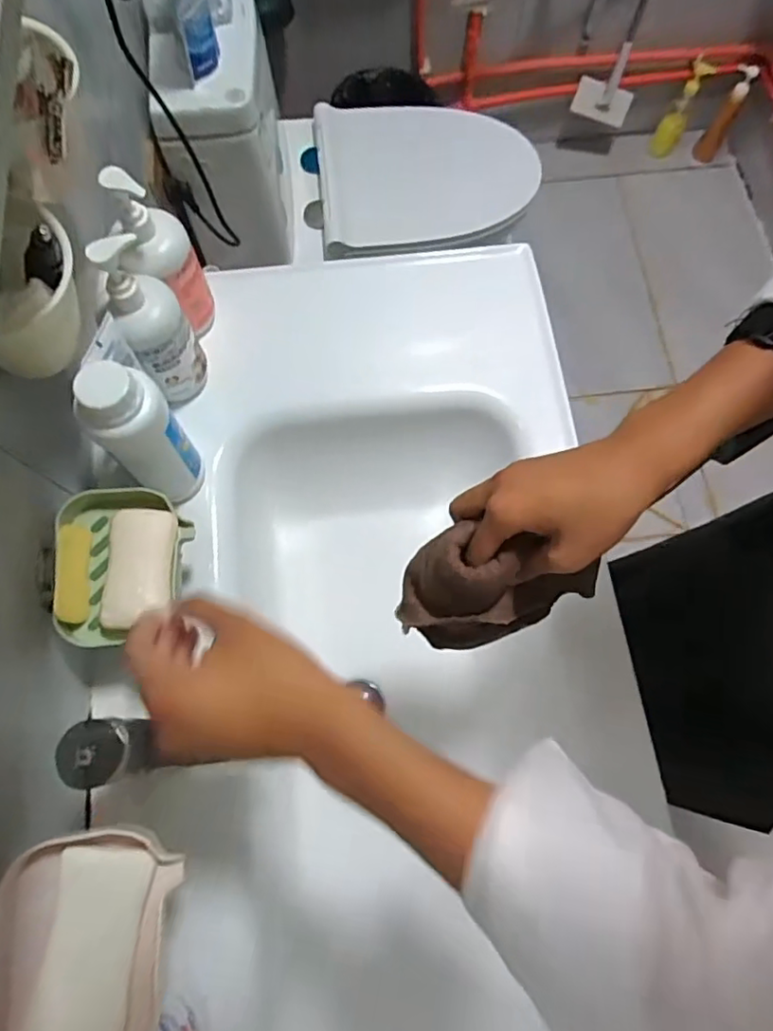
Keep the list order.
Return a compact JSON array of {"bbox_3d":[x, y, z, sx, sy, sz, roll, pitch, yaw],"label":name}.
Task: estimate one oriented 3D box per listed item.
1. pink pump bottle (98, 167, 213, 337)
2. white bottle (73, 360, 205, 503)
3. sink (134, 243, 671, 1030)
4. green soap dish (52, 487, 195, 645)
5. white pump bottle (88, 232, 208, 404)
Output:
[{"bbox_3d":[-0.218,-0.250,0.562,0.061,0.176,0.055,-15,73,-6],"label":"pink pump bottle"},{"bbox_3d":[-0.208,-0.067,0.505,0.065,0.165,0.052,-35,76,-11],"label":"white bottle"},{"bbox_3d":[0.005,0.203,0.613,0.411,0.183,1.000,-4,72,-2],"label":"sink"},{"bbox_3d":[-0.222,0.041,0.481,0.094,0.038,0.123,-1,72,-1],"label":"green soap dish"},{"bbox_3d":[-0.218,-0.180,0.542,0.057,0.180,0.053,-30,75,-10],"label":"white pump bottle"}]

